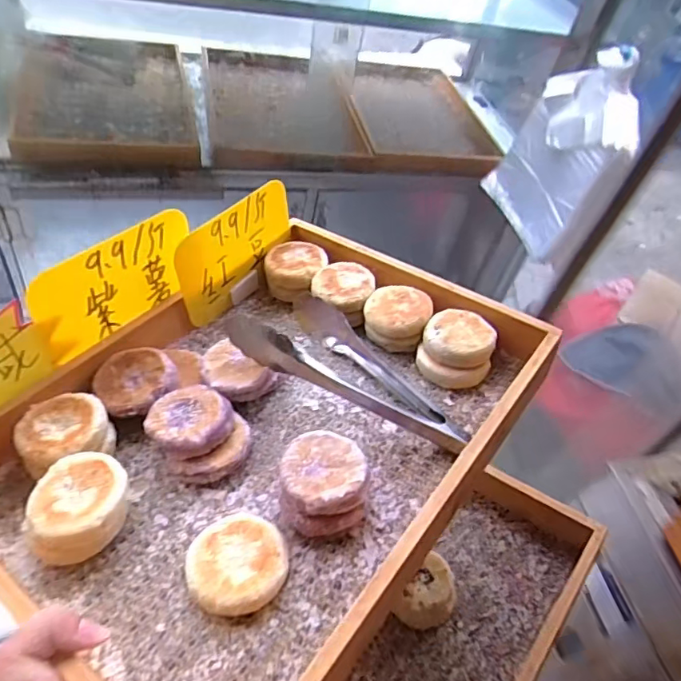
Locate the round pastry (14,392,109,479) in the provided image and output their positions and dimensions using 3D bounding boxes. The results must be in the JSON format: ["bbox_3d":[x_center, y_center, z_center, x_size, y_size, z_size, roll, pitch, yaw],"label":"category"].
[{"bbox_3d":[-0.198,0.063,0.390,0.058,0.017,0.055,-22,47,-25],"label":"round pastry"}]

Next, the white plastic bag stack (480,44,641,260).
[{"bbox_3d":[0.459,-0.393,1.151,0.031,0.417,0.293,1,56,-19],"label":"white plastic bag stack"}]

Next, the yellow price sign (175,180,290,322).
[{"bbox_3d":[-0.095,-0.085,0.519,0.007,0.087,0.142,24,52,30],"label":"yellow price sign"}]

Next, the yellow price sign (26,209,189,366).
[{"bbox_3d":[-0.176,-0.043,0.436,0.012,0.078,0.135,26,50,27],"label":"yellow price sign"}]

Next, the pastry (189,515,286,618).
[{"bbox_3d":[-0.064,0.140,0.344,0.059,0.020,0.058,2,42,-2],"label":"pastry"}]

